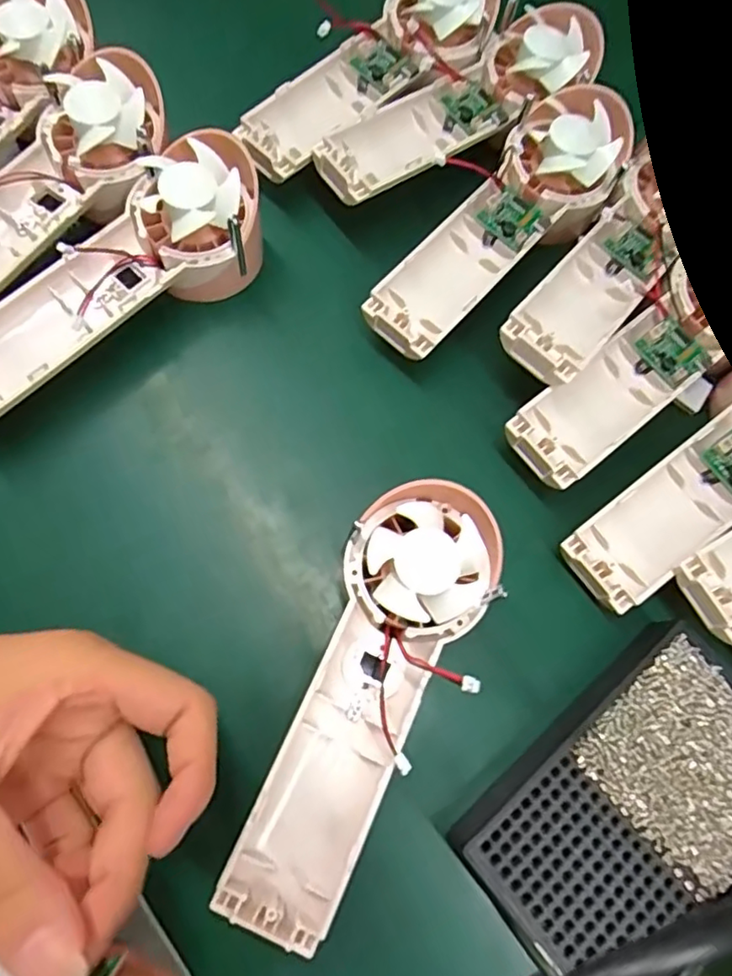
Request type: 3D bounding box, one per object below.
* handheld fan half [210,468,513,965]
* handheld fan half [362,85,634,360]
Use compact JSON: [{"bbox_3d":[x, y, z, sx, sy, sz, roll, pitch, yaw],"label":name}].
[{"bbox_3d":[0.002,0.086,0.242,0.060,0.039,0.177,23,73,1],"label":"handheld fan half"},{"bbox_3d":[0.074,-0.135,0.311,0.060,0.025,0.173,37,74,6],"label":"handheld fan half"}]

